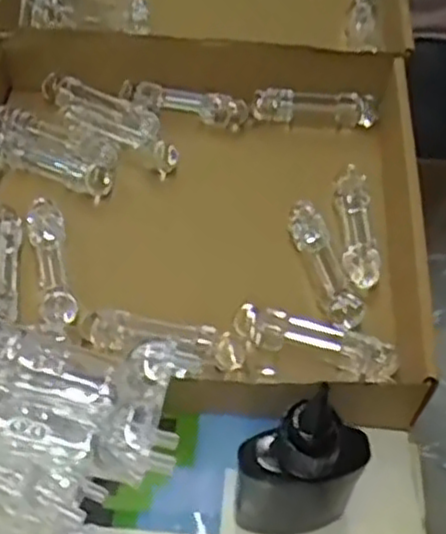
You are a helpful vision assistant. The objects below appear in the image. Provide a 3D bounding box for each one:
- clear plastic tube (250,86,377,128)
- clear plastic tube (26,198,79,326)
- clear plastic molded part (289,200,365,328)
[{"bbox_3d":[0.068,-0.119,0.555,0.090,0.029,0.021,5,55,3],"label":"clear plastic tube"},{"bbox_3d":[-0.107,0.000,0.465,0.022,0.024,0.094,-12,56,-9],"label":"clear plastic tube"},{"bbox_3d":[0.067,-0.002,0.471,0.027,0.024,0.093,-12,56,-9],"label":"clear plastic molded part"}]

